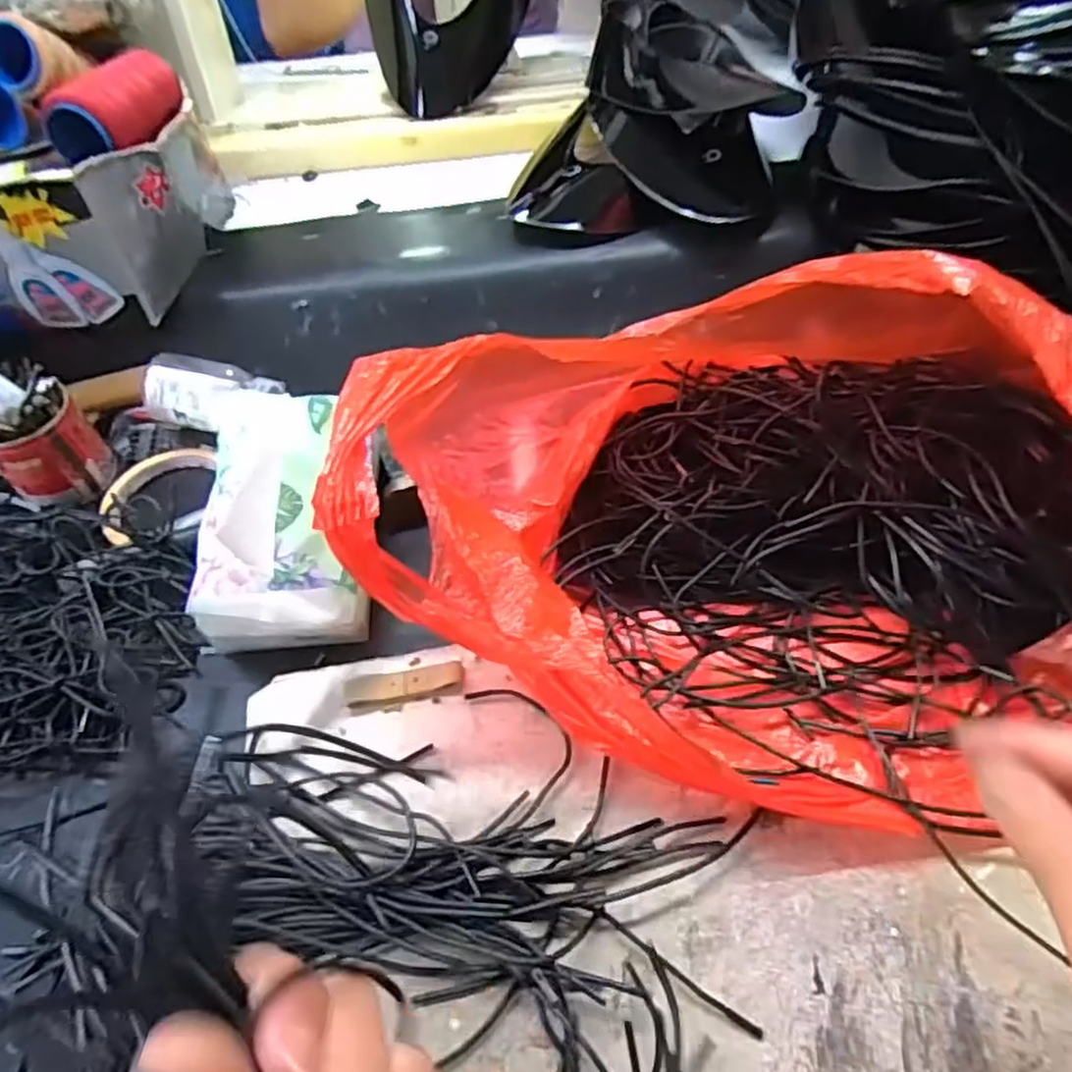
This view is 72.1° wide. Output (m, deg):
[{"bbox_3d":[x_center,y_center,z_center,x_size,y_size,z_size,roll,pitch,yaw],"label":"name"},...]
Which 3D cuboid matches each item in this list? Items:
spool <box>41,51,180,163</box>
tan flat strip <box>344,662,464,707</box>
[{"bbox_3d":[-0.280,-0.292,0.495,0.049,0.040,0.108,6,52,9],"label":"spool"},{"bbox_3d":[-0.070,0.079,0.391,0.062,0.008,0.015,-11,51,-4],"label":"tan flat strip"}]

